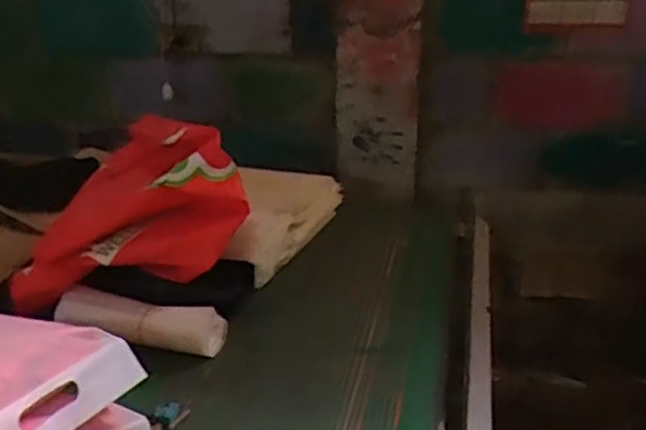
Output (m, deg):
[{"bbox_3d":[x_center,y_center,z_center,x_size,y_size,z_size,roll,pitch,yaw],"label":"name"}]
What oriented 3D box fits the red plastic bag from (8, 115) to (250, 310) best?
[{"bbox_3d":[-0.335,-0.014,1.147,0.366,0.233,0.251,-8,23,-17],"label":"red plastic bag"}]

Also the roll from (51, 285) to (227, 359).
[{"bbox_3d":[-0.279,0.164,1.062,0.253,0.061,0.058,6,23,15],"label":"roll"}]

